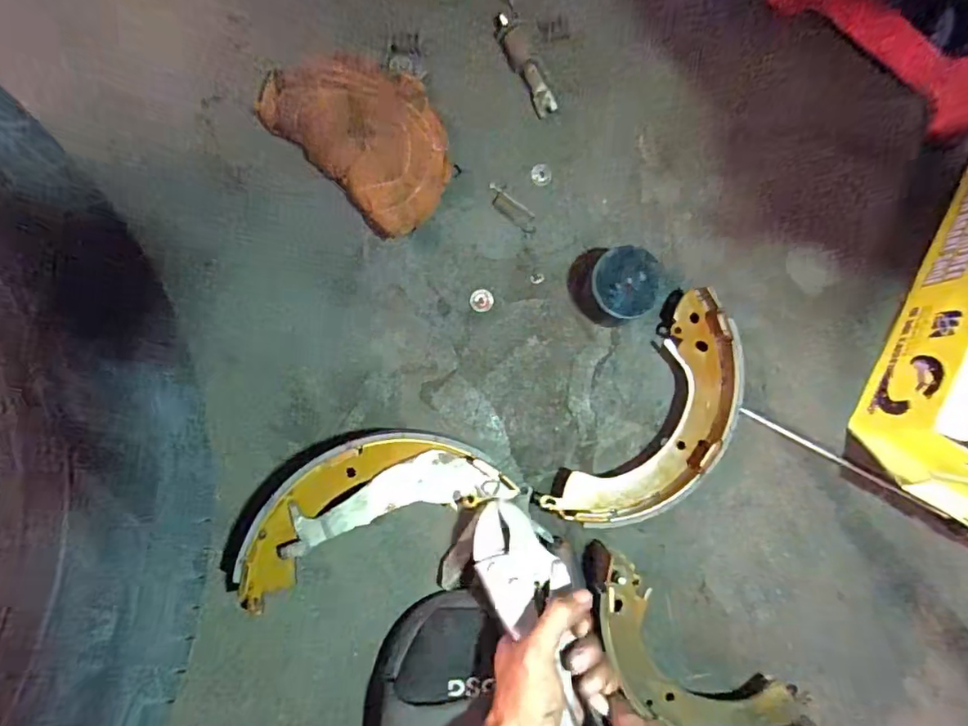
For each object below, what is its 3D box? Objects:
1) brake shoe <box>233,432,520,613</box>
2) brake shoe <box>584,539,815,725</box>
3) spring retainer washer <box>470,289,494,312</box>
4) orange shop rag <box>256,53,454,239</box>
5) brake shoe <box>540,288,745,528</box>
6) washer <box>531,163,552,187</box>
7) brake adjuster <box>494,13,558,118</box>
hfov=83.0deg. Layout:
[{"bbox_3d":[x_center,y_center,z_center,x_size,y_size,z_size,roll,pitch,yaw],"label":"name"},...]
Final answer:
[{"bbox_3d":[-0.098,0.110,0.446,0.229,0.055,0.094,-22,90,-6],"label":"brake shoe"},{"bbox_3d":[0.165,0.258,0.467,0.229,0.052,0.091,39,84,-3],"label":"brake shoe"},{"bbox_3d":[-0.002,-0.056,0.489,0.021,0.004,0.021,0,88,-6],"label":"spring retainer washer"},{"bbox_3d":[-0.096,-0.200,0.468,0.163,0.037,0.114,44,84,-3],"label":"orange shop rag"},{"bbox_3d":[0.153,0.053,0.475,0.093,0.052,0.228,36,85,-4],"label":"brake shoe"},{"bbox_3d":[0.053,-0.172,0.500,0.019,0.004,0.020,3,87,-6],"label":"washer"},{"bbox_3d":[0.039,-0.272,0.494,0.025,0.013,0.095,-30,91,-6],"label":"brake adjuster"}]

